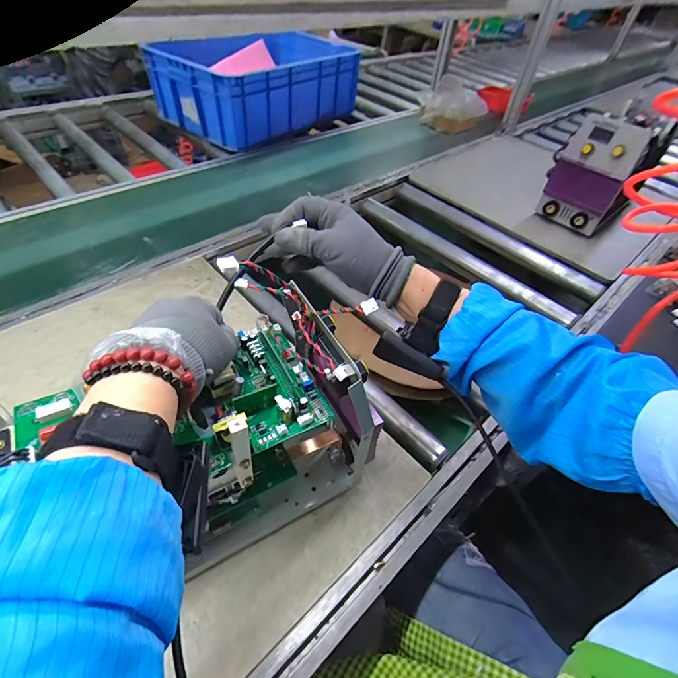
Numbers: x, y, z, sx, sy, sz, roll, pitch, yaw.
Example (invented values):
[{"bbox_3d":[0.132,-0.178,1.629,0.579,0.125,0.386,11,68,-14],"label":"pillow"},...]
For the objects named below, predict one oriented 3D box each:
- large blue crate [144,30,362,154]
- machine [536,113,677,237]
[{"bbox_3d":[-0.264,-0.850,1.271,0.388,0.202,0.577,34,55,22],"label":"large blue crate"},{"bbox_3d":[0.660,-0.436,0.940,0.186,0.229,0.252,34,55,22],"label":"machine"}]

